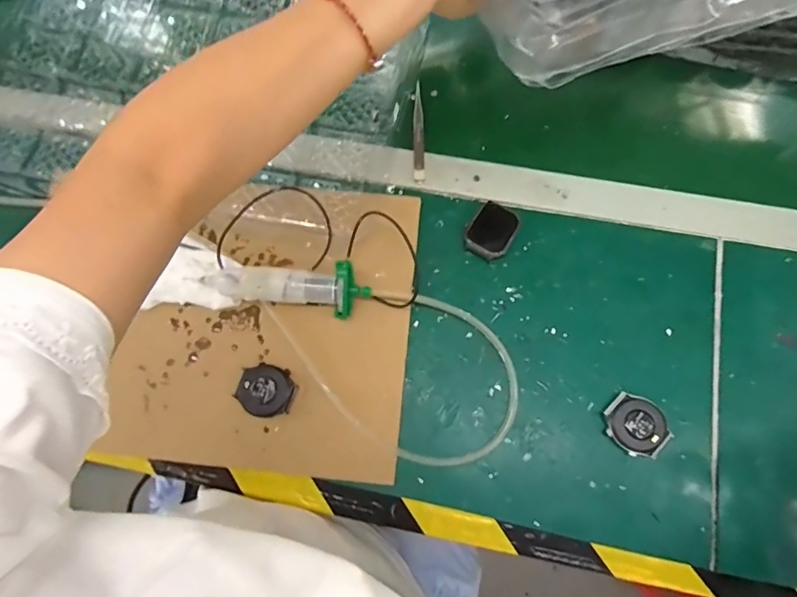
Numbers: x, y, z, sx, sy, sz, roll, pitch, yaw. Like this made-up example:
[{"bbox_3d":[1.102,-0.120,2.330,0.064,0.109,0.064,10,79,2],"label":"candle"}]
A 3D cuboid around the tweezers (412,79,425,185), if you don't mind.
[{"bbox_3d":[0.020,-0.169,0.462,0.011,0.004,0.112,0,76,2],"label":"tweezers"}]

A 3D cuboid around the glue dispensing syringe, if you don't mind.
[{"bbox_3d":[-0.098,-0.012,0.404,0.146,0.037,0.043,7,76,4],"label":"glue dispensing syringe"}]

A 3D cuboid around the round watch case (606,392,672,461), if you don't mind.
[{"bbox_3d":[0.199,0.106,0.381,0.051,0.012,0.044,44,81,11],"label":"round watch case"}]

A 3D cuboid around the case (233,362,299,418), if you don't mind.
[{"bbox_3d":[-0.114,0.079,0.394,0.047,0.015,0.043,0,76,2],"label":"case"}]

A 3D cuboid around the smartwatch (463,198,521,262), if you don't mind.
[{"bbox_3d":[0.088,-0.064,0.428,0.040,0.012,0.057,30,79,8],"label":"smartwatch"}]

